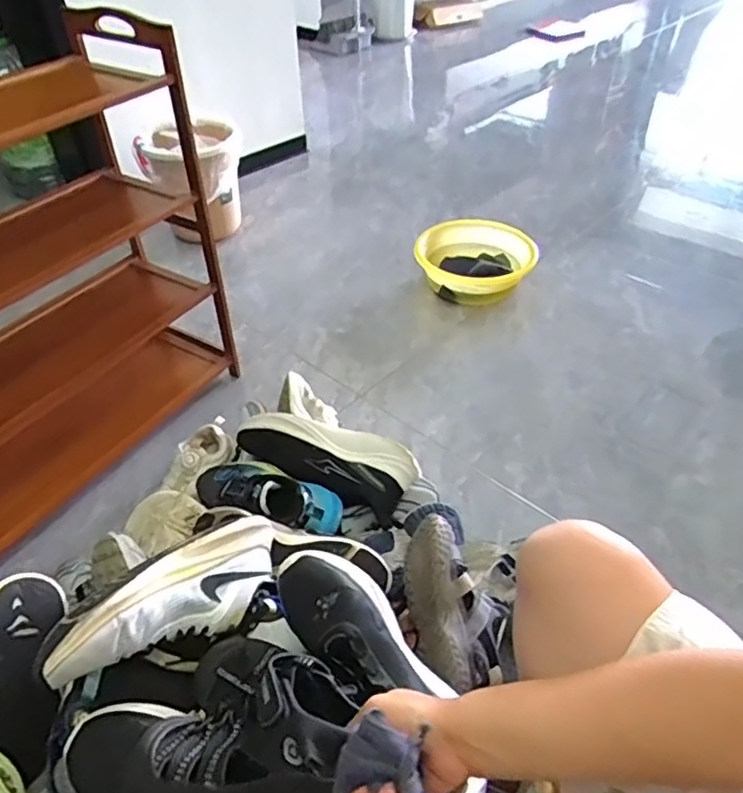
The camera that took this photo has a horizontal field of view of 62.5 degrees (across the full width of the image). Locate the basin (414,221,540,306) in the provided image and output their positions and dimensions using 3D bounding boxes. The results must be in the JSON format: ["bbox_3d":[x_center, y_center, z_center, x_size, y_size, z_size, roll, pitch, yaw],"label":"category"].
[{"bbox_3d":[0.262,-0.330,1.555,0.305,0.121,0.252,6,43,5],"label":"basin"}]

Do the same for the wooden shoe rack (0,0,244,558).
[{"bbox_3d":[-0.549,-0.148,0.956,0.272,0.638,0.718,24,48,23],"label":"wooden shoe rack"}]

